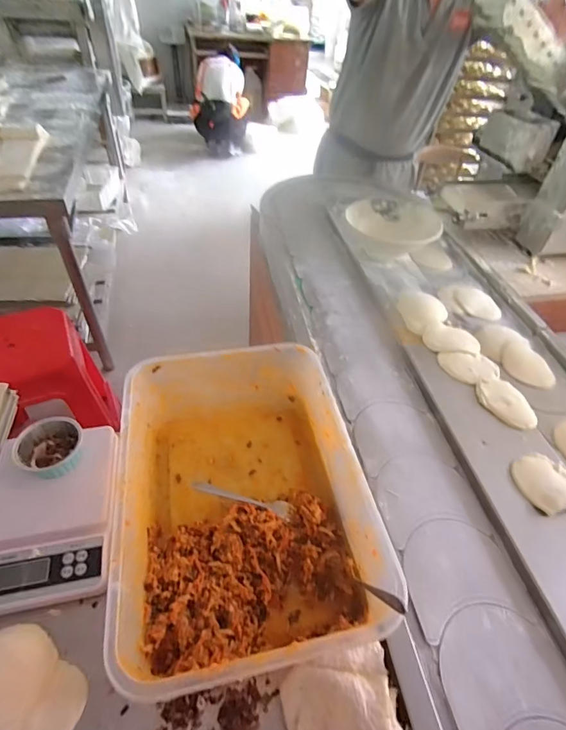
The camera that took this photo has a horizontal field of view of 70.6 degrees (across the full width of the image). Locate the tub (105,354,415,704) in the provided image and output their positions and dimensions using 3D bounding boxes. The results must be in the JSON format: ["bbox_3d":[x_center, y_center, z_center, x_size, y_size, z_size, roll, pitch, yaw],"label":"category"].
[{"bbox_3d":[-0.053,0.149,0.508,0.263,0.127,0.395,-5,47,-12],"label":"tub"}]

